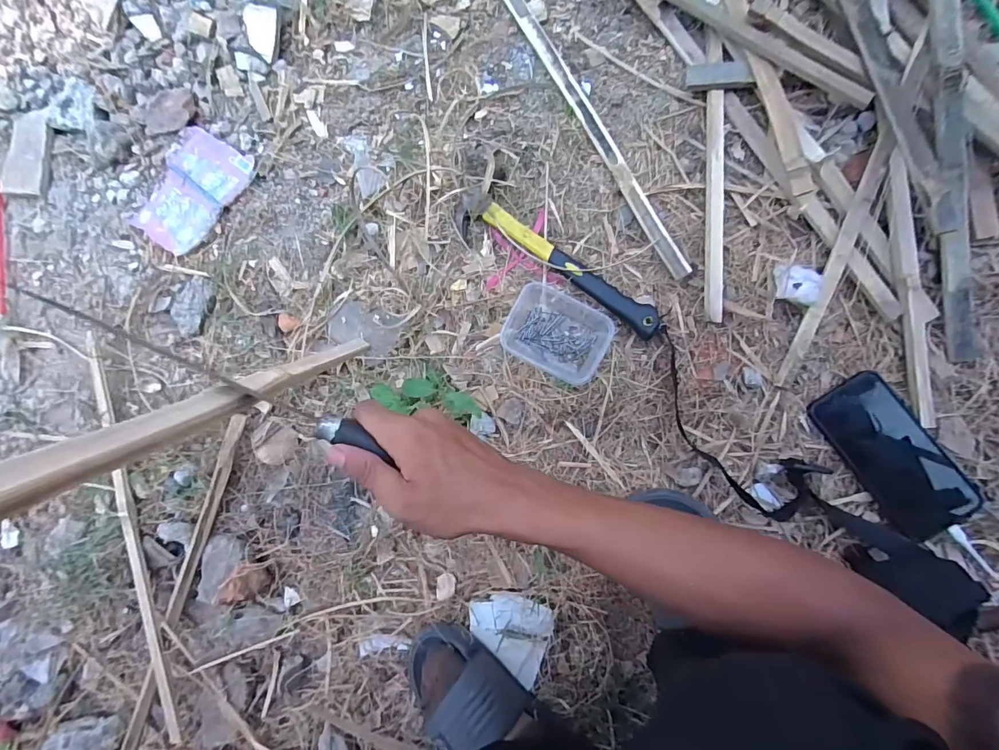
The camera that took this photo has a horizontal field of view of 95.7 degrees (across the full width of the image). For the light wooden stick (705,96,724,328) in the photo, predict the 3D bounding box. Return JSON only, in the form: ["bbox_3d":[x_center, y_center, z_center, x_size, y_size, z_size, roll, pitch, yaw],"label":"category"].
[{"bbox_3d":[0.234,-0.185,0.491,0.018,0.008,0.255,0,84,30],"label":"light wooden stick"}]

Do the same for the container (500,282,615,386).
[{"bbox_3d":[0.064,-0.047,0.500,0.109,0.045,0.086,30,94,2],"label":"container"}]

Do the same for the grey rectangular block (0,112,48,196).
[{"bbox_3d":[-0.640,-0.298,0.608,0.056,0.004,0.110,11,93,4],"label":"grey rectangular block"}]

